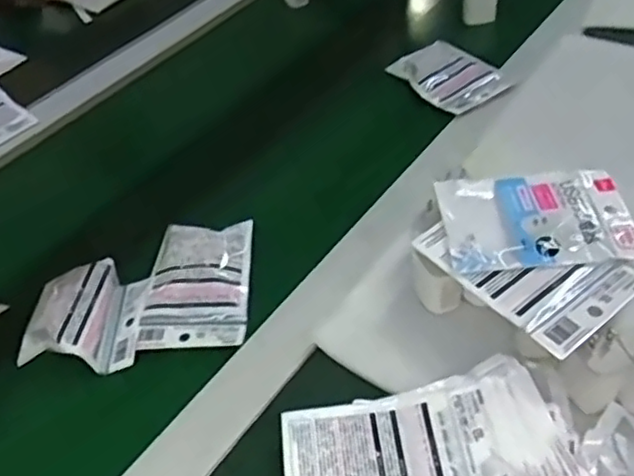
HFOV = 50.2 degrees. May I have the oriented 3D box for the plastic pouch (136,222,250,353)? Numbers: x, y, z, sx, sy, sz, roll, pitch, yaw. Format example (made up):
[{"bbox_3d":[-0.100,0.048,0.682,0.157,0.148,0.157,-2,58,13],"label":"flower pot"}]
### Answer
[{"bbox_3d":[-0.105,0.038,0.594,0.091,0.025,0.125,-3,44,4],"label":"plastic pouch"}]

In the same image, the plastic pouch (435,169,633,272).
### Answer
[{"bbox_3d":[0.166,-0.016,0.520,0.134,0.015,0.096,-5,44,2],"label":"plastic pouch"}]

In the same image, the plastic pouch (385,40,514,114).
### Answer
[{"bbox_3d":[0.159,-0.195,0.795,0.097,0.025,0.123,-28,51,-23],"label":"plastic pouch"}]

